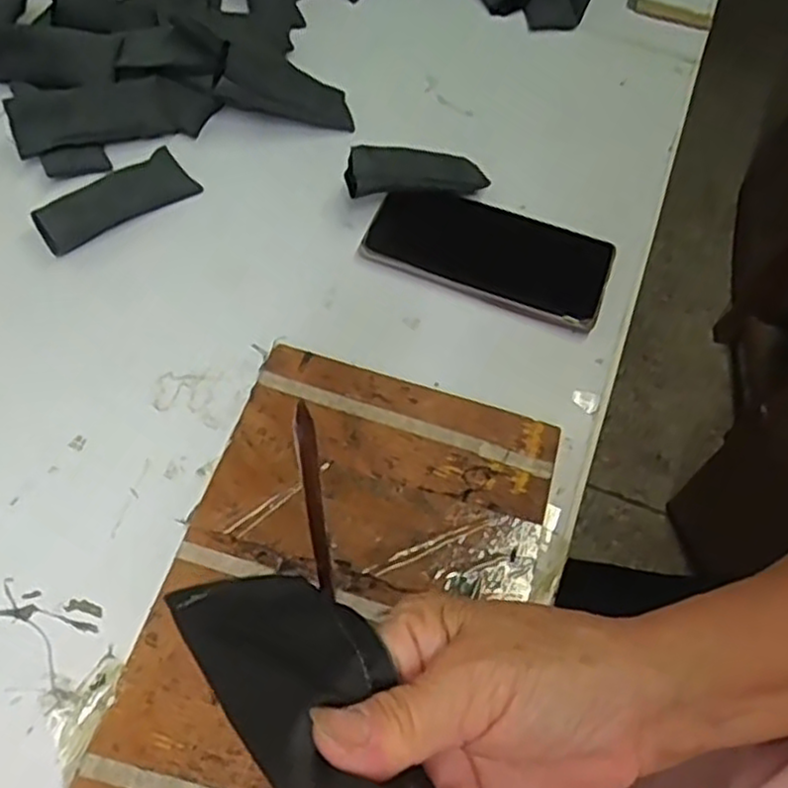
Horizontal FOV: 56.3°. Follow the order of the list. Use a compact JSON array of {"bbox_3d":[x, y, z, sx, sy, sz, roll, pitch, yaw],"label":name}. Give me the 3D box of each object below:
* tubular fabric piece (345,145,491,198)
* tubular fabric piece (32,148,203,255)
[{"bbox_3d":[0.016,-0.152,0.505,0.100,0.018,0.035,-8,59,-28],"label":"tubular fabric piece"},{"bbox_3d":[-0.183,-0.130,0.484,0.103,0.014,0.037,-32,67,-20],"label":"tubular fabric piece"}]

